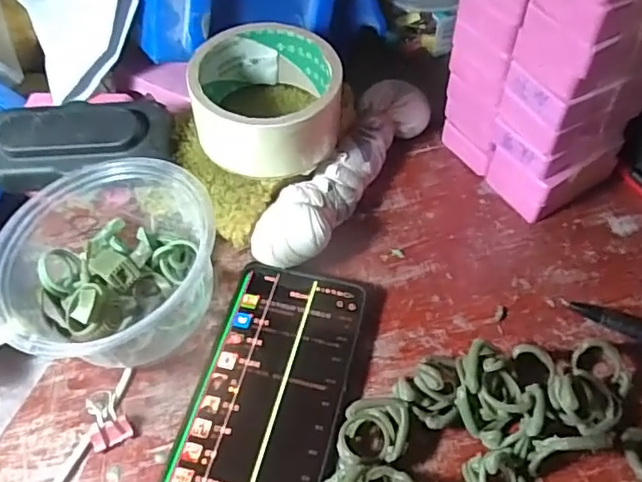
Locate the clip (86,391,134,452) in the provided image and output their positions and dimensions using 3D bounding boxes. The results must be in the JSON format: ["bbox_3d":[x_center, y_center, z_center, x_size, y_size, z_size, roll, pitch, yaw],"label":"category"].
[{"bbox_3d":[-0.110,0.090,0.302,0.019,0.010,0.033,-21,57,-11],"label":"clip"}]

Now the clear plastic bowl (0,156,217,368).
[{"bbox_3d":[-0.116,0.015,0.318,0.102,0.069,0.111,-1,55,2],"label":"clear plastic bowl"}]

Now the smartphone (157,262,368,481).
[{"bbox_3d":[-0.027,0.085,0.299,0.076,0.013,0.158,11,57,10],"label":"smartphone"}]

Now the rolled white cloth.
[{"bbox_3d":[0.017,-0.043,0.370,0.039,0.040,0.159,26,60,19],"label":"rolled white cloth"}]

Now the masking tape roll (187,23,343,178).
[{"bbox_3d":[-0.030,-0.084,0.351,0.082,0.050,0.081,-1,55,2],"label":"masking tape roll"}]

